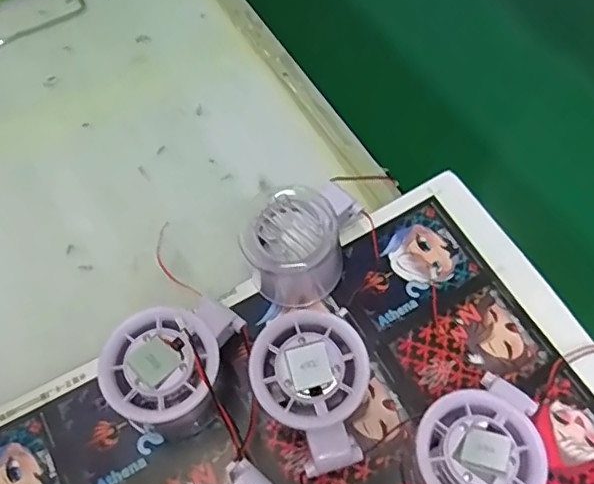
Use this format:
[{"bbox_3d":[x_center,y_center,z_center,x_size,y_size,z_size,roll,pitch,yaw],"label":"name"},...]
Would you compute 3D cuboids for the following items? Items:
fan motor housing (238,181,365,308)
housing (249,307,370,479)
[{"bbox_3d":[0.000,0.000,0.350,0.058,0.057,0.069,21,62,11],"label":"fan motor housing"},{"bbox_3d":[0.008,0.082,0.305,0.057,0.058,0.074,-9,60,-6],"label":"housing"}]

